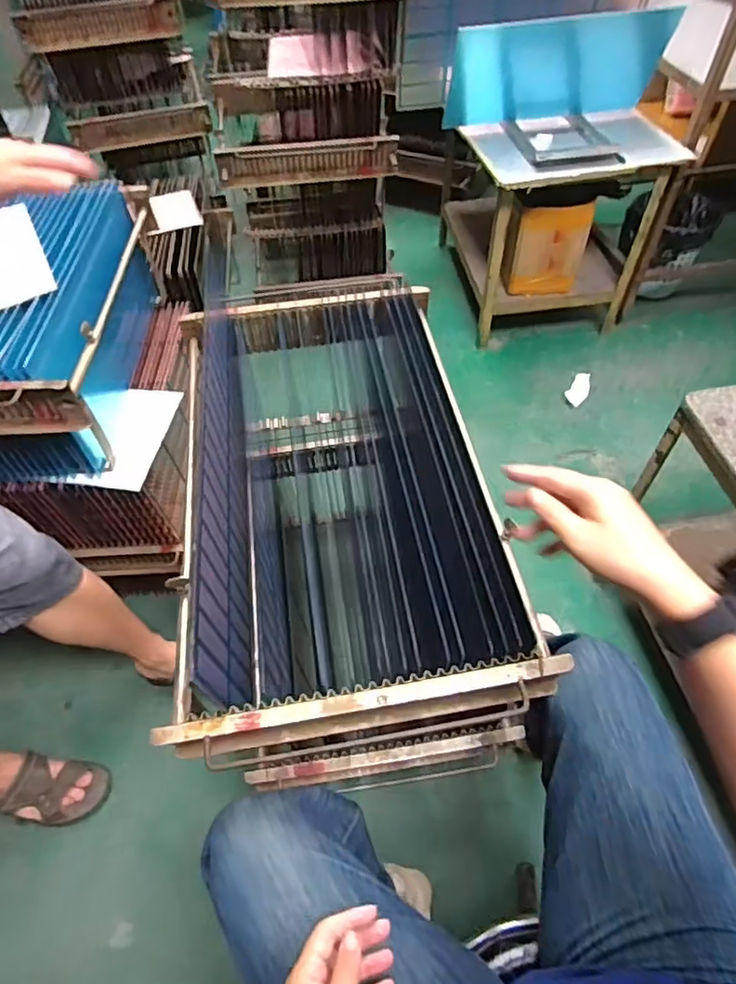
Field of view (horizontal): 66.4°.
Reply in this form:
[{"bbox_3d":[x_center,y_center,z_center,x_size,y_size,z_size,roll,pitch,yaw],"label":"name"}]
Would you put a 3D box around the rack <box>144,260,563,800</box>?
[{"bbox_3d":[-0.049,0.057,0.898,0.409,0.562,0.682,-11,54,-5],"label":"rack"}]

